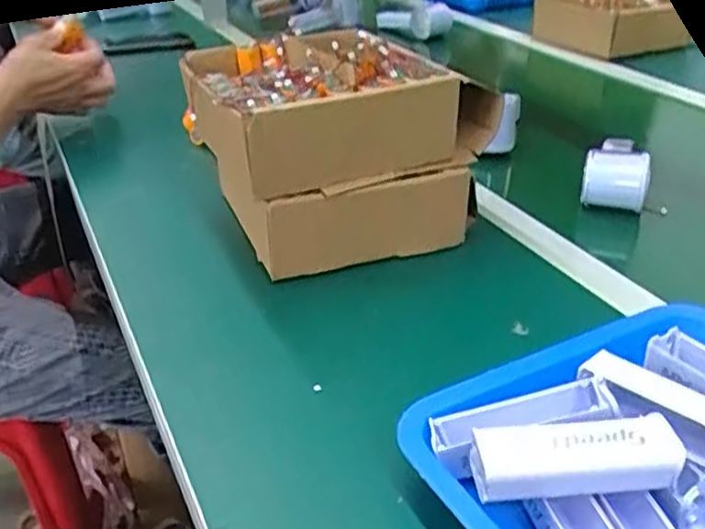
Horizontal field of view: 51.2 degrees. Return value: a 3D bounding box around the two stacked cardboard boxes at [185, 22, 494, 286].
[{"bbox_3d":[-0.015,-0.117,0.685,0.236,0.161,0.193,-15,33,-21],"label":"two stacked cardboard boxes"}]

